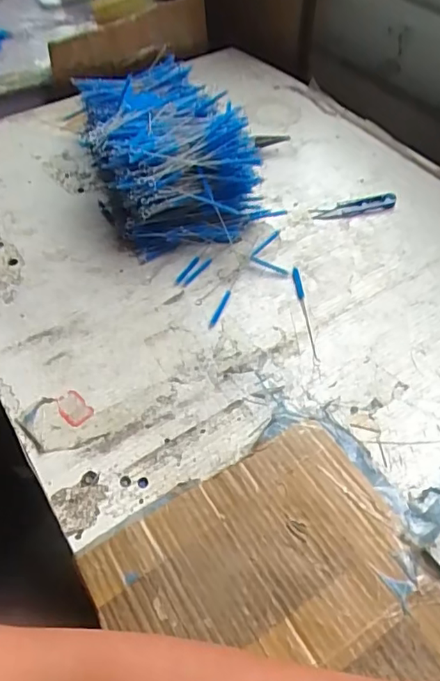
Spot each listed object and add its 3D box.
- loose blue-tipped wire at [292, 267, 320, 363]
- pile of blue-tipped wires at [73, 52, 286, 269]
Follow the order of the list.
[{"bbox_3d":[0.088,-0.029,0.562,0.008,0.006,0.128,-3,50,-2],"label":"loose blue-tipped wire"},{"bbox_3d":[-0.073,-0.240,0.660,0.166,0.102,0.310,-18,52,-14],"label":"pile of blue-tipped wires"}]

